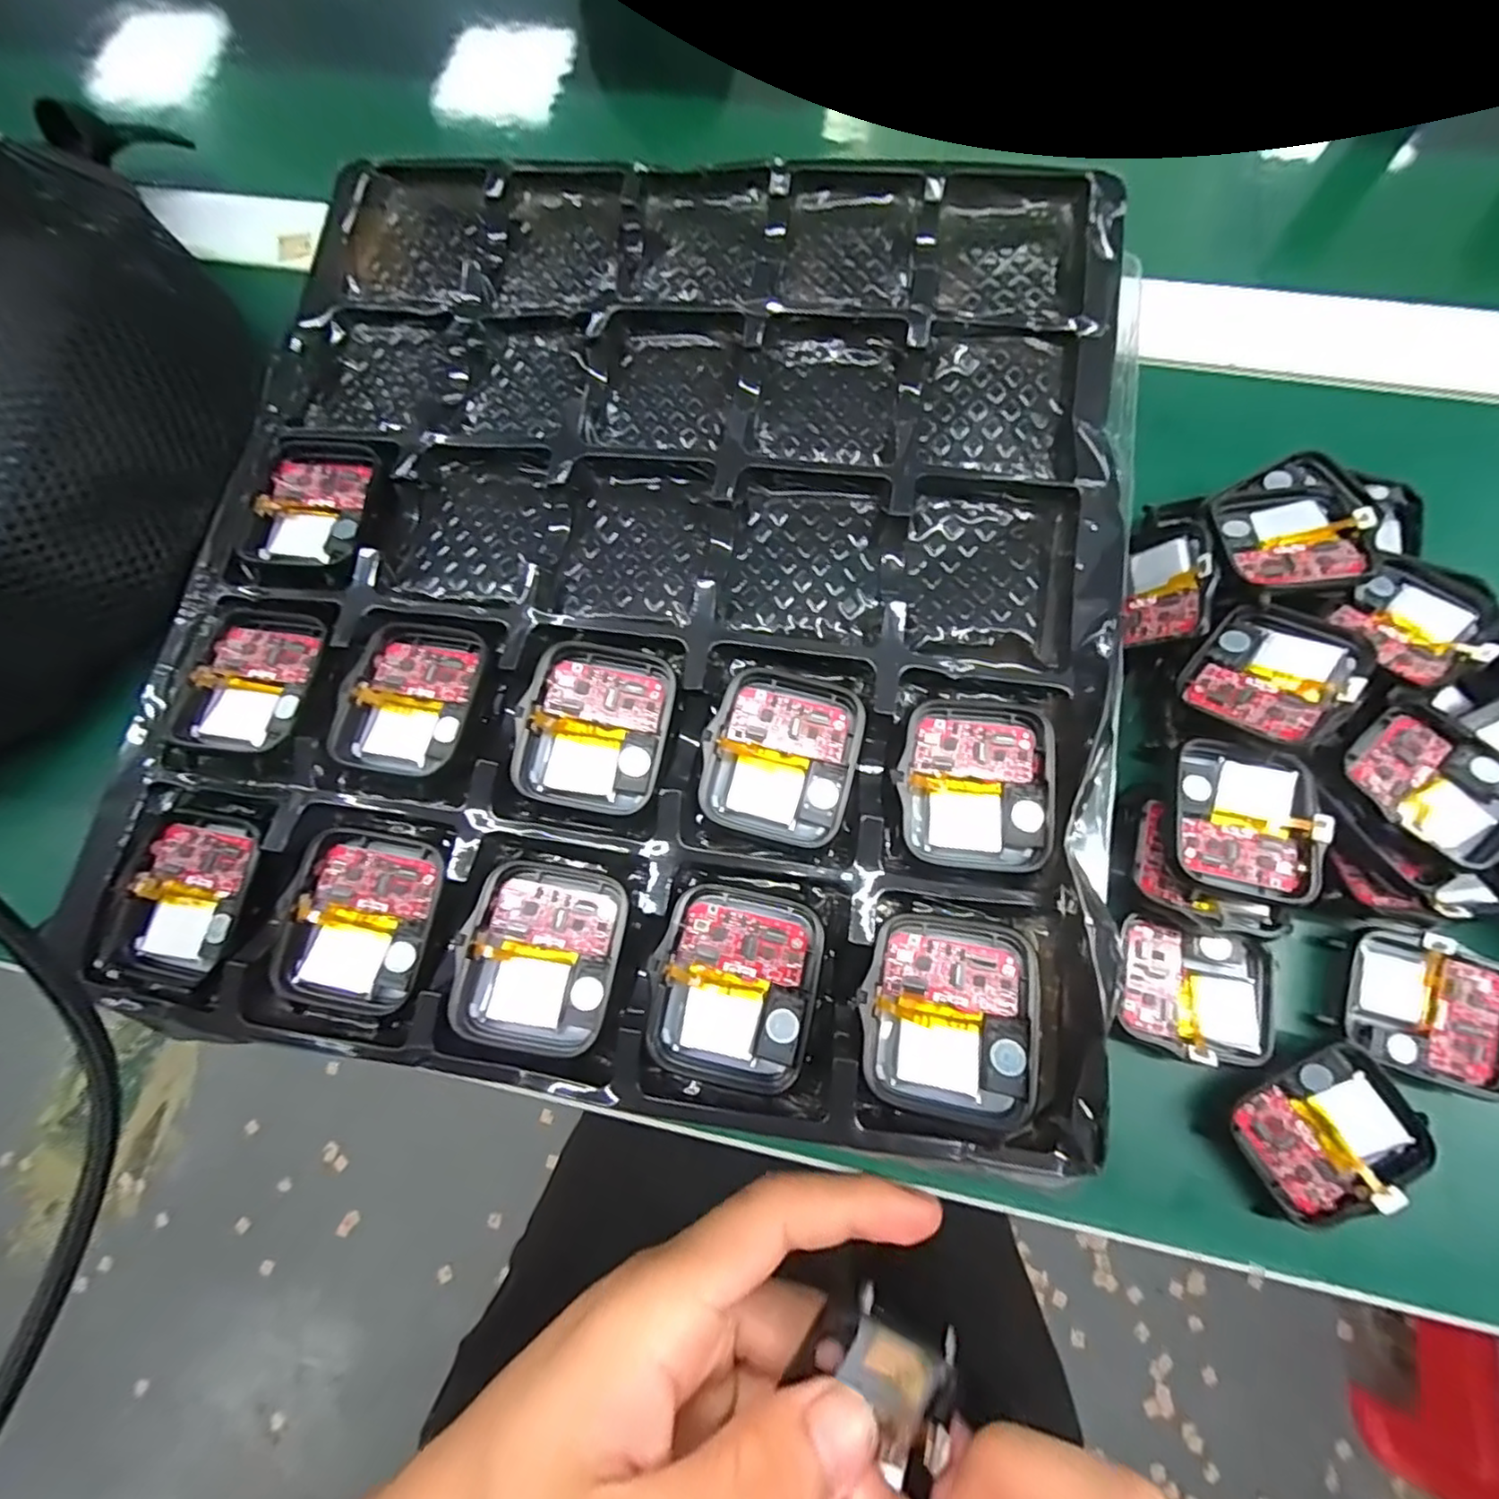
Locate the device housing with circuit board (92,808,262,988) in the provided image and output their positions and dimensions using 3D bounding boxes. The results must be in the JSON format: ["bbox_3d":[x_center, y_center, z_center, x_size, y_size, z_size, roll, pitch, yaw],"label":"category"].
[{"bbox_3d":[-0.146,0.039,0.166,0.034,0.008,0.044,13,75,7],"label":"device housing with circuit board"}]

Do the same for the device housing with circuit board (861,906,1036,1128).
[{"bbox_3d":[0.045,0.060,0.145,0.035,0.009,0.042,7,74,5],"label":"device housing with circuit board"}]

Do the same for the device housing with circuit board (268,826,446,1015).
[{"bbox_3d":[-0.097,0.043,0.162,0.035,0.007,0.043,10,74,6],"label":"device housing with circuit board"}]

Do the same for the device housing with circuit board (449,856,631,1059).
[{"bbox_3d":[-0.050,0.050,0.156,0.036,0.007,0.043,11,74,7],"label":"device housing with circuit board"}]

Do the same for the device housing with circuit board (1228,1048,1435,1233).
[{"bbox_3d":[0.153,0.102,0.171,0.040,0.011,0.036,-33,74,-6],"label":"device housing with circuit board"}]

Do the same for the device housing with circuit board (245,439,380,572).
[{"bbox_3d":[-0.129,-0.074,0.196,0.037,0.011,0.046,9,74,6],"label":"device housing with circuit board"}]

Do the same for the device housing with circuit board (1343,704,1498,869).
[{"bbox_3d":[0.190,0.010,0.177,0.043,0.008,0.038,41,80,14],"label":"device housing with circuit board"}]

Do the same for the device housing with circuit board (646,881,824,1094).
[{"bbox_3d":[-0.003,0.055,0.151,0.037,0.007,0.043,12,74,7],"label":"device housing with circuit board"}]

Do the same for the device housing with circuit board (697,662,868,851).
[{"bbox_3d":[0.008,0.001,0.164,0.037,0.006,0.042,14,75,7],"label":"device housing with circuit board"}]

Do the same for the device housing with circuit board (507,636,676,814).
[{"bbox_3d":[-0.039,-0.007,0.166,0.036,0.008,0.044,9,74,6],"label":"device housing with circuit board"}]

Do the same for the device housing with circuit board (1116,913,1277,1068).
[{"bbox_3d":[0.127,0.069,0.183,0.039,0.009,0.035,11,74,6],"label":"device housing with circuit board"}]

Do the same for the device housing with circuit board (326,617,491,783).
[{"bbox_3d":[-0.091,-0.015,0.174,0.036,0.008,0.044,11,74,6],"label":"device housing with circuit board"}]

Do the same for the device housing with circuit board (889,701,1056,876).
[{"bbox_3d":[0.057,0.008,0.162,0.037,0.006,0.042,3,74,4],"label":"device housing with circuit board"}]

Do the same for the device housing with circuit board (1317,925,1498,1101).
[{"bbox_3d":[0.187,0.071,0.177,0.043,0.011,0.037,16,75,8],"label":"device housing with circuit board"}]

